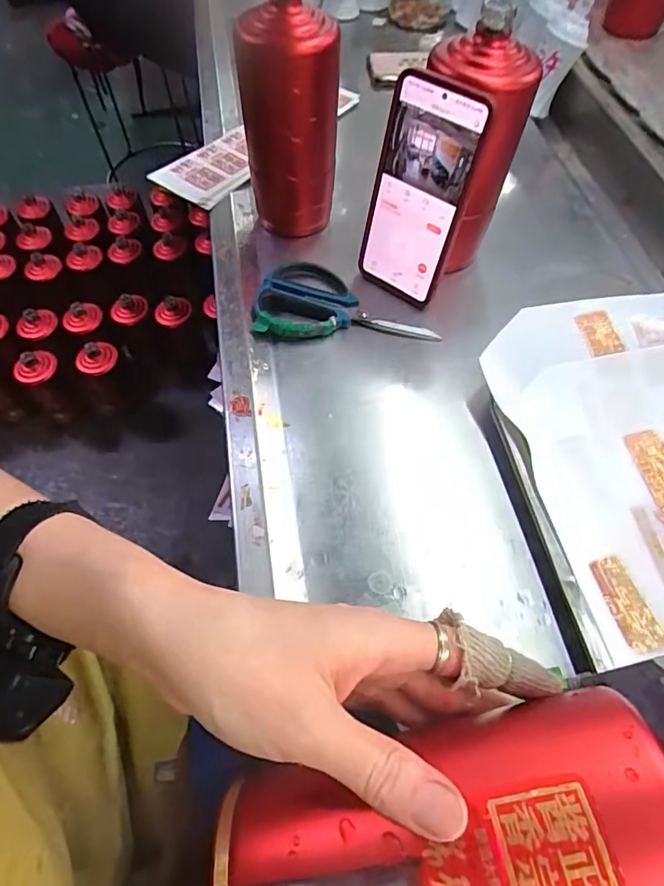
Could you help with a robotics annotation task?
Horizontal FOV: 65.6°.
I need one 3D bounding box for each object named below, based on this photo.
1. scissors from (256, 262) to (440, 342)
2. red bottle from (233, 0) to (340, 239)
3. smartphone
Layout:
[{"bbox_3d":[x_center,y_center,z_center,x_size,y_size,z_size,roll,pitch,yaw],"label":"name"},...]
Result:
[{"bbox_3d":[0.012,-0.127,0.466,0.159,0.010,0.086,3,59,2],"label":"scissors"},{"bbox_3d":[-0.037,-0.281,0.458,0.080,0.172,0.068,-1,59,-1],"label":"red bottle"},{"bbox_3d":[0.067,-0.202,0.429,0.081,0.165,0.013,37,50,21],"label":"smartphone"}]

